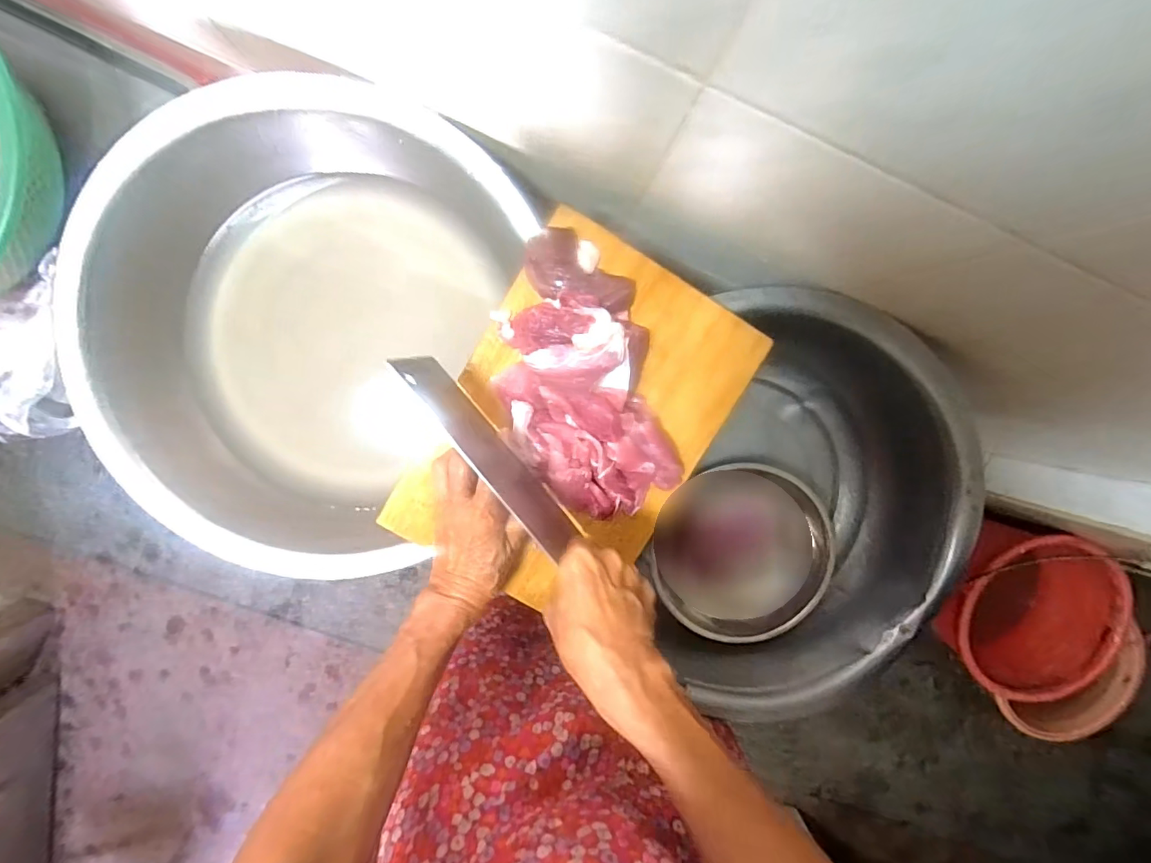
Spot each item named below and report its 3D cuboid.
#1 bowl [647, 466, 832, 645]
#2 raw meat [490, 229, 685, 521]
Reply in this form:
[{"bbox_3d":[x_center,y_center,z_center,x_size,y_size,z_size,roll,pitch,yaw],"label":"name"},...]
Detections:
[{"bbox_3d":[0.194,0.143,0.602,0.174,0.082,0.194,39,94,-9],"label":"bowl"},{"bbox_3d":[0.004,-0.037,0.440,0.138,0.043,0.254,-16,100,-2],"label":"raw meat"}]

